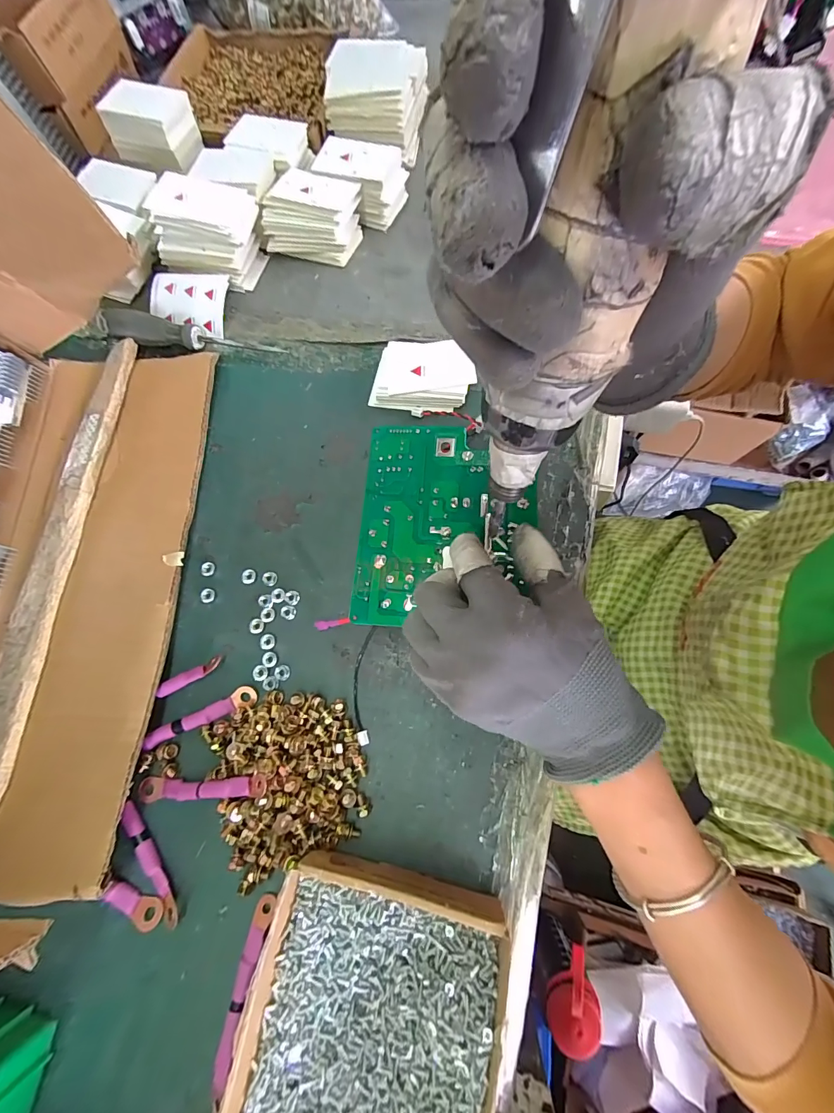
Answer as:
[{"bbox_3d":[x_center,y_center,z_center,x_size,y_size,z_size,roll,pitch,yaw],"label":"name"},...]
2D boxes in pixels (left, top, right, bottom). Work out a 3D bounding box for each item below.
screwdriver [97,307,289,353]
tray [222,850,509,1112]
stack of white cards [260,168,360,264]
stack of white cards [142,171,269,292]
[{"bbox_3d":[-0.237,-0.233,0.426,0.196,0.025,0.026,6,73,4],"label":"screwdriver"},{"bbox_3d":[-0.030,0.289,0.240,0.141,0.039,0.174,11,73,6],"label":"tray"},{"bbox_3d":[-0.112,-0.369,0.449,0.102,0.051,0.068,12,74,7],"label":"stack of white cards"},{"bbox_3d":[-0.218,-0.343,0.438,0.103,0.069,0.065,13,74,8],"label":"stack of white cards"}]

